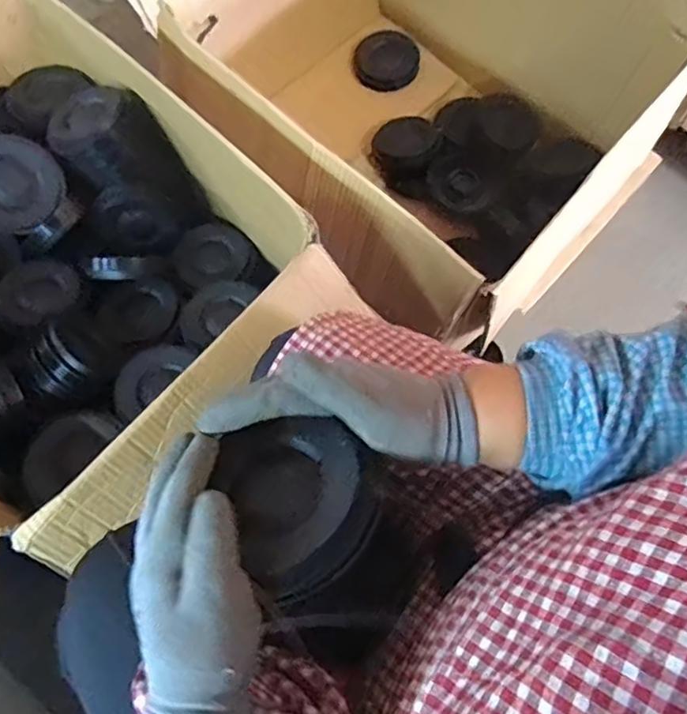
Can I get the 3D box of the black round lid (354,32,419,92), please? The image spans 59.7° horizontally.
[{"bbox_3d":[0.078,-0.547,1.108,0.121,0.014,0.101,-19,102,-3],"label":"black round lid"}]

